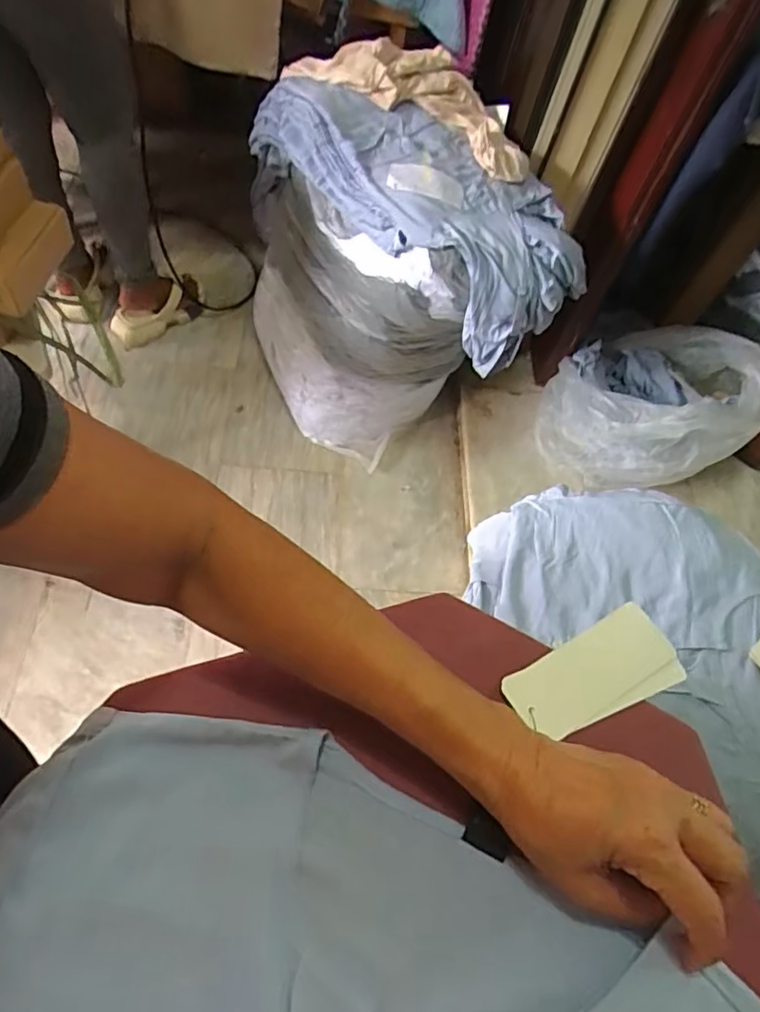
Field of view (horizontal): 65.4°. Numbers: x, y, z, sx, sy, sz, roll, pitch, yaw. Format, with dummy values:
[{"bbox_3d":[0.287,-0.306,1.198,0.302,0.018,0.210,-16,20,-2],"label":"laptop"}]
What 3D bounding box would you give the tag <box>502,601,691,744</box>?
[{"bbox_3d":[0.140,0.111,0.385,0.116,0.005,0.054,-25,65,-17],"label":"tag"}]

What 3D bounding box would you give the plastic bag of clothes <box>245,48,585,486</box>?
[{"bbox_3d":[0.034,-0.475,1.314,0.537,0.679,0.547,-12,63,-16],"label":"plastic bag of clothes"}]

